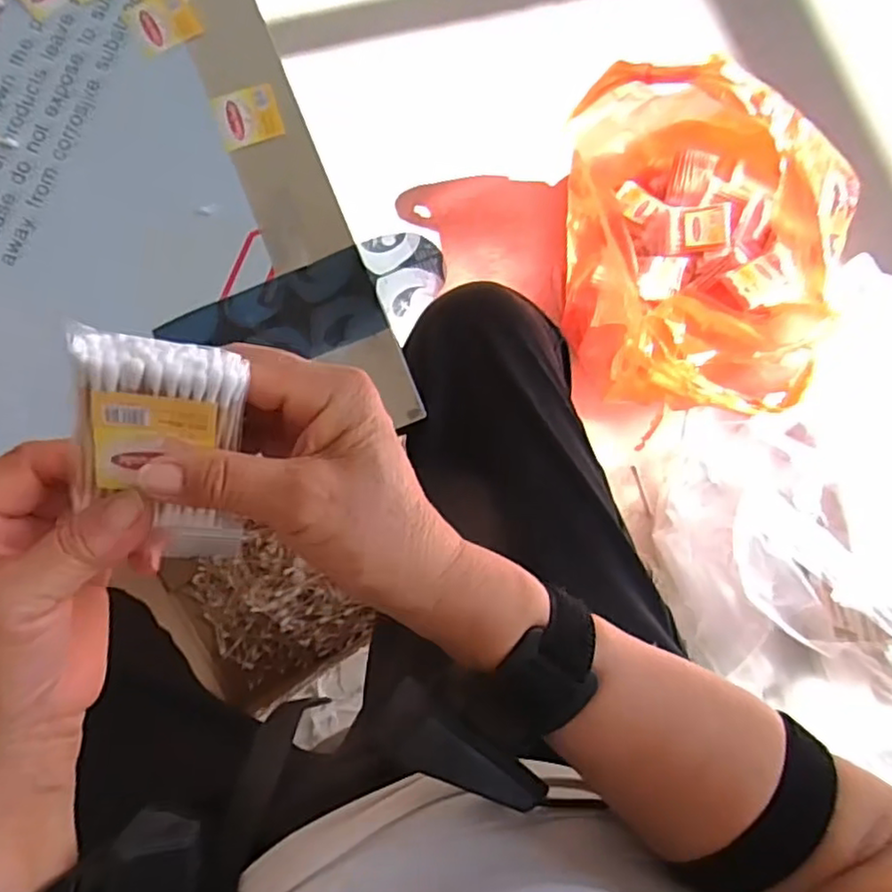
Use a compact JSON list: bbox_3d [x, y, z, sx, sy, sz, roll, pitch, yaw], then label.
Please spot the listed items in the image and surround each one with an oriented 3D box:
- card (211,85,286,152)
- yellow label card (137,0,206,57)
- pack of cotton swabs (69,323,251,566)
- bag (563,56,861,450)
[{"bbox_3d":[-0.134,-0.224,0.448,0.041,0.004,0.038,-17,85,-1],"label":"card"},{"bbox_3d":[-0.191,-0.291,0.454,0.042,0.004,0.040,-16,86,2],"label":"yellow label card"},{"bbox_3d":[-0.104,0.003,0.243,0.057,0.015,0.087,6,125,-17],"label":"pack of cotton swabs"},{"bbox_3d":[0.308,-0.233,0.799,0.295,0.223,0.389,-1,85,1],"label":"bag"}]

